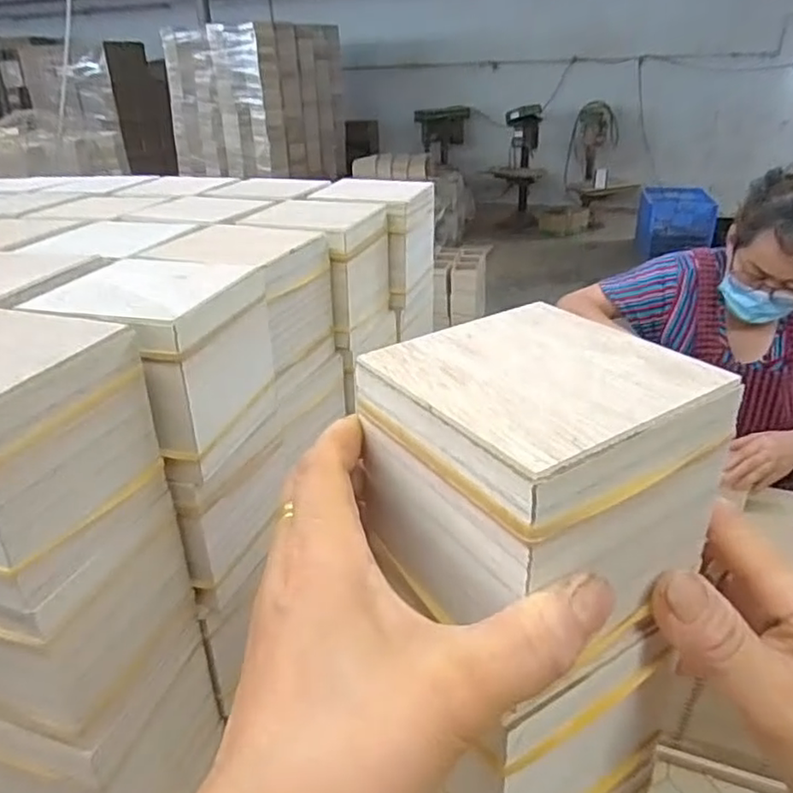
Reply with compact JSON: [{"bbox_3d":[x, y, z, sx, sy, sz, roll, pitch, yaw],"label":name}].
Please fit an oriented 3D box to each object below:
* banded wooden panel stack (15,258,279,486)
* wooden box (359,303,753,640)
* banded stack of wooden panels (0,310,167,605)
[{"bbox_3d":[-0.125,-0.012,0.353,0.080,0.096,0.096,6,29,15],"label":"banded wooden panel stack"},{"bbox_3d":[0.045,0.026,0.221,0.091,0.074,0.087,-19,33,-28],"label":"wooden box"},{"bbox_3d":[-0.171,0.023,0.280,0.090,0.094,0.092,7,30,18],"label":"banded stack of wooden panels"}]

